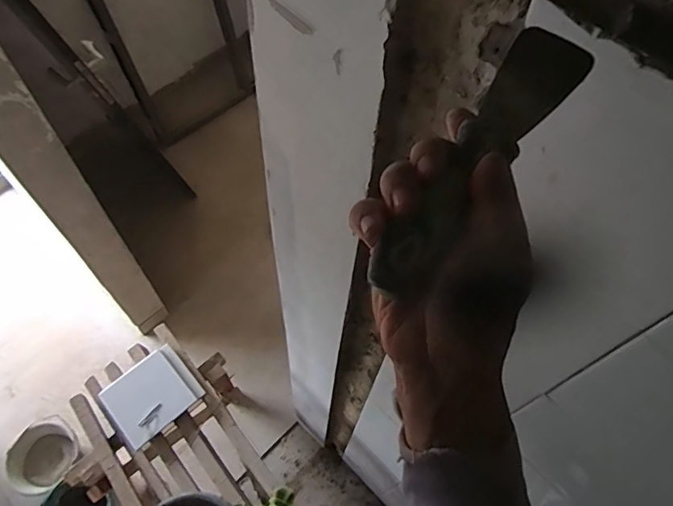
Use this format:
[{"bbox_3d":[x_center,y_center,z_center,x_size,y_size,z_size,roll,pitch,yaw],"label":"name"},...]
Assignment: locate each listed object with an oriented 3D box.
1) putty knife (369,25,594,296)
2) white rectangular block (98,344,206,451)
[{"bbox_3d":[0.077,-0.053,0.267,0.038,0.018,0.178,34,74,15],"label":"putty knife"},{"bbox_3d":[-0.528,0.403,1.425,0.231,0.030,0.200,-39,69,-21],"label":"white rectangular block"}]

